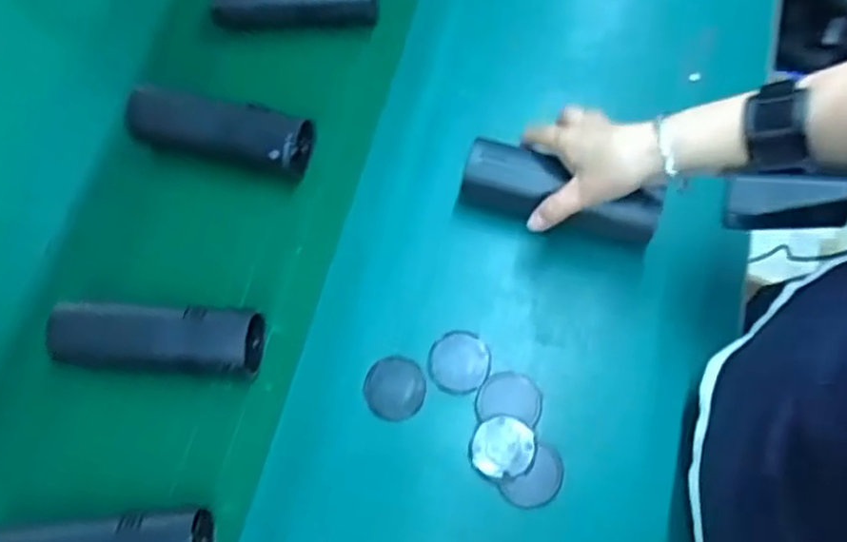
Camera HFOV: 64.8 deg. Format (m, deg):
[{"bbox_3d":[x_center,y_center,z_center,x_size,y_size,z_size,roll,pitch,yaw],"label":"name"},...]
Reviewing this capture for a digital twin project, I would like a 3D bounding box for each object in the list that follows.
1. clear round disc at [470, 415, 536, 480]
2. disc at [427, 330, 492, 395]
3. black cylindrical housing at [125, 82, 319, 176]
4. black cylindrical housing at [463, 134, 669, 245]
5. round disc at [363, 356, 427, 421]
[{"bbox_3d":[0.061,0.137,0.518,0.048,0.006,0.047,12,70,7],"label":"clear round disc"},{"bbox_3d":[0.029,0.073,0.543,0.048,0.004,0.051,-1,69,3],"label":"disc"},{"bbox_3d":[-0.185,-0.130,0.621,0.173,0.059,0.054,17,71,9],"label":"black cylindrical housing"},{"bbox_3d":[0.112,-0.068,0.559,0.157,0.046,0.045,17,71,10],"label":"black cylindrical housing"},{"bbox_3d":[-0.023,0.093,0.538,0.049,0.005,0.050,-1,69,3],"label":"round disc"}]

